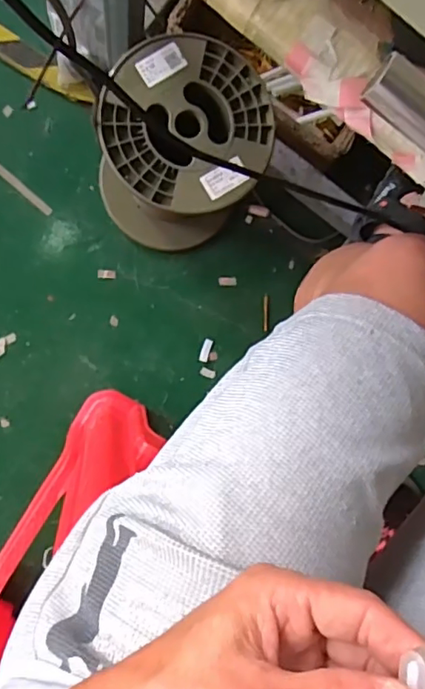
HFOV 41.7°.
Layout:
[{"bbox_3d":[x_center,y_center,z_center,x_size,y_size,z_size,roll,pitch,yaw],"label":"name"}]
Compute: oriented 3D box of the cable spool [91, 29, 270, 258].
[{"bbox_3d":[-0.052,-0.256,0.787,0.200,0.281,0.201,-1,94,-8],"label":"cable spool"}]

